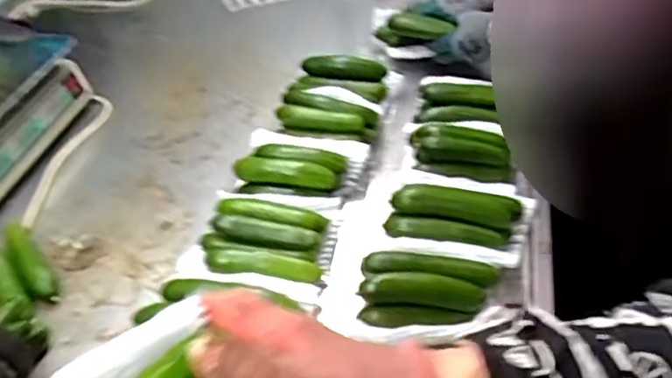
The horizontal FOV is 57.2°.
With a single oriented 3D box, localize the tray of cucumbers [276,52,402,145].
[{"bbox_3d":[0.002,-0.135,0.907,0.154,0.055,0.187,3,44,8],"label":"tray of cucumbers"}]

